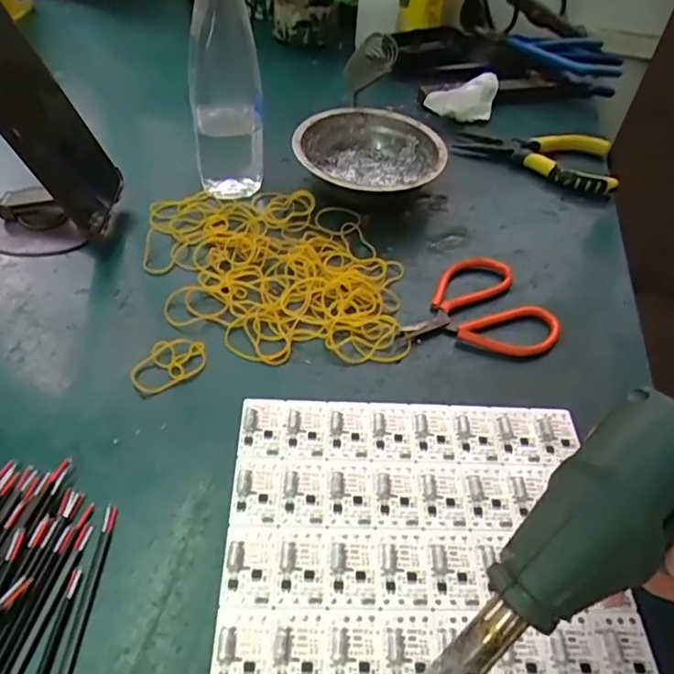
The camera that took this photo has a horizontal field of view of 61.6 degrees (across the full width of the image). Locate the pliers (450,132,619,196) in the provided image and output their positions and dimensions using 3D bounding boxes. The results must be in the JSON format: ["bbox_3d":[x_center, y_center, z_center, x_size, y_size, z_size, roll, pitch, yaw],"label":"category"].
[{"bbox_3d":[0.179,-0.165,0.514,0.140,0.030,0.061,10,48,3],"label":"pliers"}]

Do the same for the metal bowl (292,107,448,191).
[{"bbox_3d":[0.026,-0.146,0.484,0.122,0.047,0.112,-1,49,-7],"label":"metal bowl"}]

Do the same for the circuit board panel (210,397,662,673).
[{"bbox_3d":[0.046,0.130,0.273,0.201,0.006,0.236,2,48,-4],"label":"circuit board panel"}]

